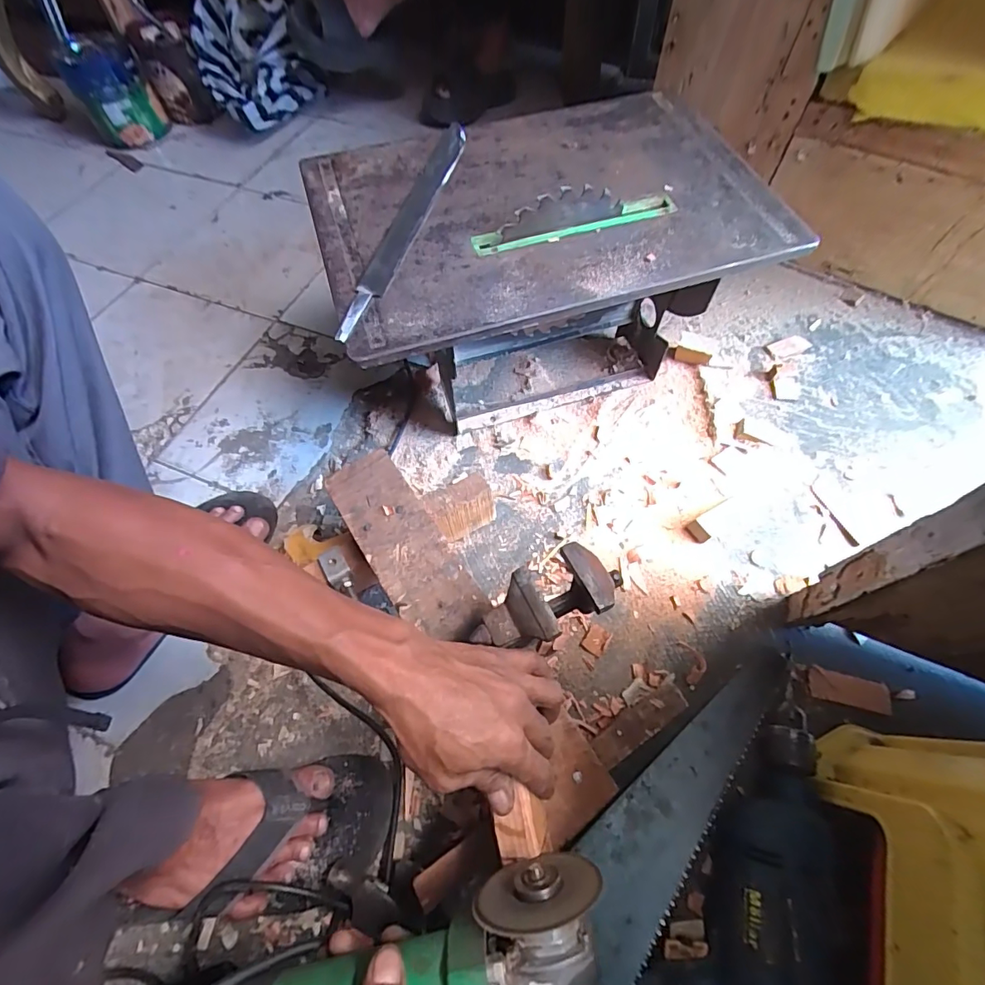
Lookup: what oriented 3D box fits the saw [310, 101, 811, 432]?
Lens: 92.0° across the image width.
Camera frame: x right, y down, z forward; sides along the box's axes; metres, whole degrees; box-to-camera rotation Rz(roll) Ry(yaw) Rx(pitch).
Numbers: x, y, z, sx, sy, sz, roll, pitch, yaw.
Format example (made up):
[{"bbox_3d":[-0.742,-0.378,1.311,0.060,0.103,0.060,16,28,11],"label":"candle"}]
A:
[{"bbox_3d":[0.063,-0.263,0.638,0.501,0.261,0.358,-17,62,-8],"label":"saw"}]

